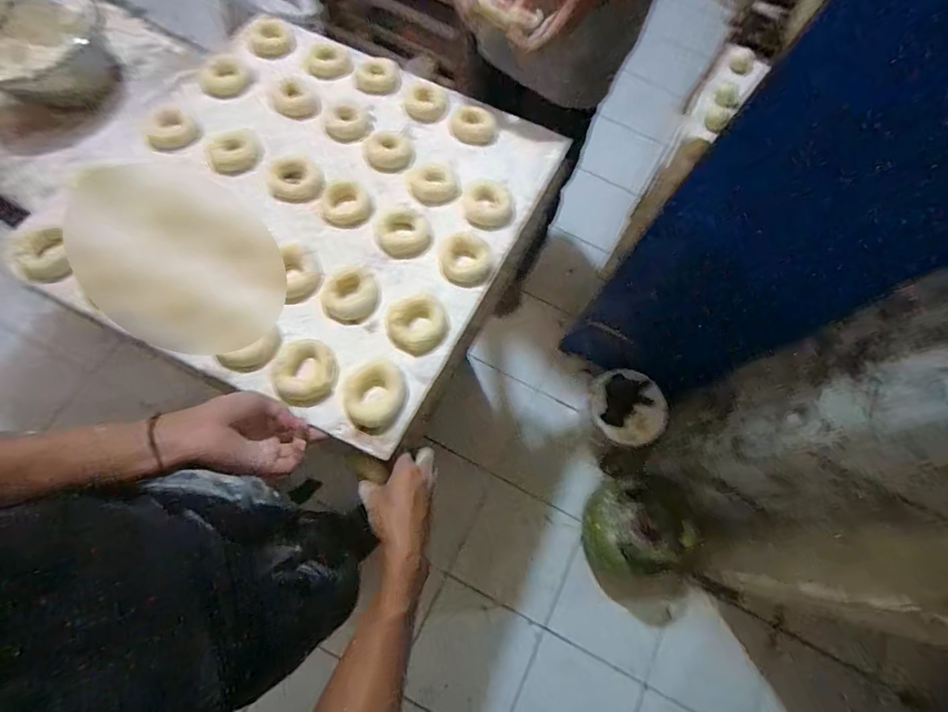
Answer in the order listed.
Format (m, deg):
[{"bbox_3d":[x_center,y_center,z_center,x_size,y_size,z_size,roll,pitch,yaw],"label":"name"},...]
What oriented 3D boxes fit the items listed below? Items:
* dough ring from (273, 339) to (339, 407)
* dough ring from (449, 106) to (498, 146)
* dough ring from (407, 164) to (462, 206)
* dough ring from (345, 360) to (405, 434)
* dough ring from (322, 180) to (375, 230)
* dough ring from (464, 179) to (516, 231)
[{"bbox_3d":[-0.189,0.016,0.511,0.069,0.014,0.078,-17,72,-11],"label":"dough ring"},{"bbox_3d":[-0.001,-0.358,0.708,0.075,0.016,0.075,4,77,-18],"label":"dough ring"},{"bbox_3d":[-0.058,-0.247,0.650,0.075,0.021,0.062,-2,70,-6],"label":"dough ring"},{"bbox_3d":[-0.108,0.046,0.501,0.065,0.015,0.075,-19,72,-11],"label":"dough ring"},{"bbox_3d":[-0.174,-0.208,0.626,0.064,0.017,0.067,2,70,-4],"label":"dough ring"},{"bbox_3d":[0.023,-0.214,0.641,0.070,0.024,0.066,2,70,-4],"label":"dough ring"}]

